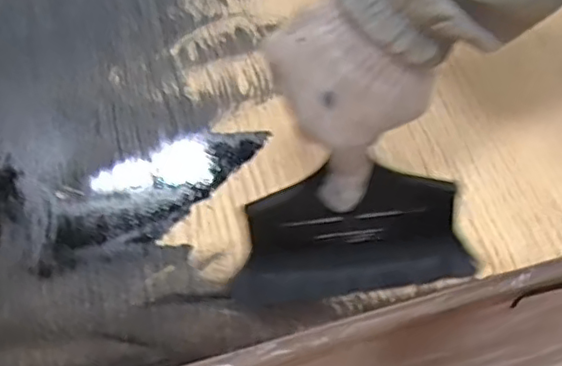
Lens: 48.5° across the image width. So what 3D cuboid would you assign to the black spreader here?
[{"bbox_3d":[0.051,0.037,0.471,0.172,0.093,0.021,-9,13,-5],"label":"black spreader"}]

